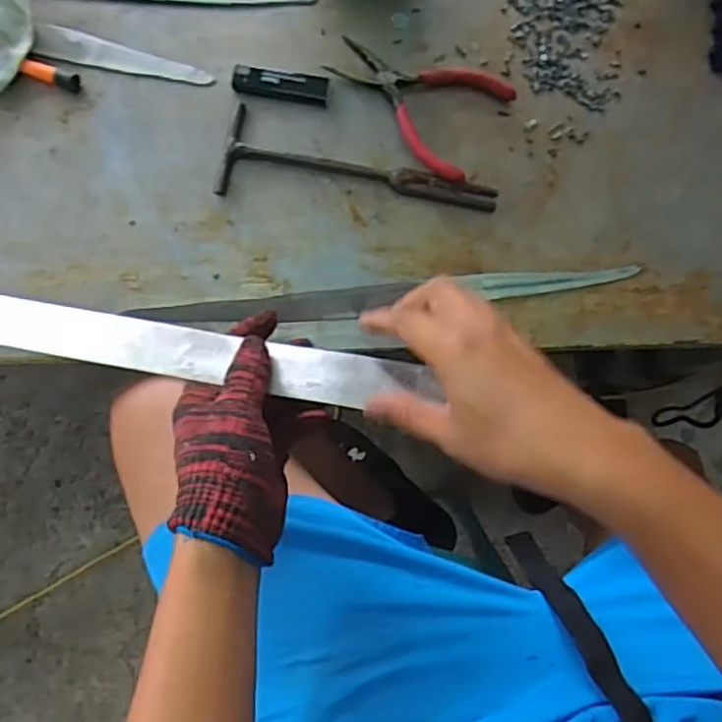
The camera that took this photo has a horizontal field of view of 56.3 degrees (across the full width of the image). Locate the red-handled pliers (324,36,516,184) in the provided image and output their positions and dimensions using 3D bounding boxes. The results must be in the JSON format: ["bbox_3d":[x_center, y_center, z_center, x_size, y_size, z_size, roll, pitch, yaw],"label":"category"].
[{"bbox_3d":[0.044,-0.219,0.550,0.141,0.018,0.098,33,84,2],"label":"red-handled pliers"}]

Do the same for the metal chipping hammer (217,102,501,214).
[{"bbox_3d":[-0.001,-0.159,0.542,0.221,0.012,0.067,6,84,-1],"label":"metal chipping hammer"}]

